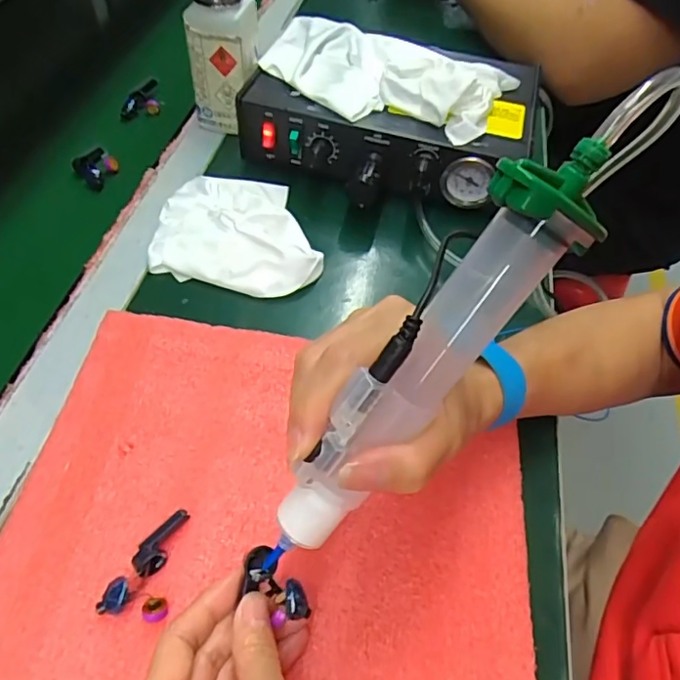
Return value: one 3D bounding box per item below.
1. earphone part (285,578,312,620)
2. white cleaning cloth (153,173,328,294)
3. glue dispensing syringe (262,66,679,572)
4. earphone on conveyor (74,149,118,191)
[{"bbox_3d":[-0.019,0.107,0.230,0.009,0.006,0.015,-15,55,-16],"label":"earphone part"},{"bbox_3d":[-0.083,-0.083,0.416,0.113,0.032,0.118,-10,54,-13],"label":"white cleaning cloth"},{"bbox_3d":[0.033,0.003,0.193,0.025,0.212,0.036,46,20,26],"label":"glue dispensing syringe"},{"bbox_3d":[-0.205,-0.146,0.467,0.034,0.013,0.045,-29,60,-24],"label":"earphone on conveyor"}]

